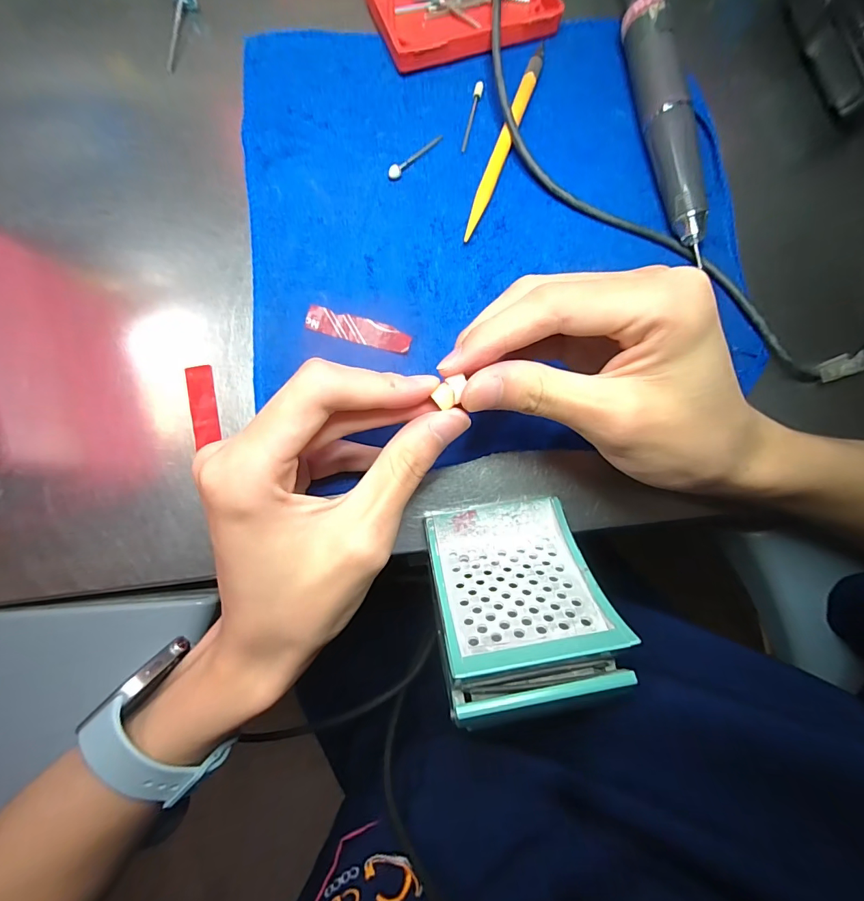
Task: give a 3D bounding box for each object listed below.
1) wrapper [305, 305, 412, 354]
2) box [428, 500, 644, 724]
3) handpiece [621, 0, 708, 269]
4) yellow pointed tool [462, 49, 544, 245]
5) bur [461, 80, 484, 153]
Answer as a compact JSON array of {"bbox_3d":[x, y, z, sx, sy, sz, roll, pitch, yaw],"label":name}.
[{"bbox_3d":[-0.040,-0.068,0.239,0.058,0.004,0.015,15,84,-1],"label":"wrapper"},{"bbox_3d":[0.038,0.067,0.202,0.073,0.032,0.095,-8,42,-3],"label":"box"},{"bbox_3d":[0.133,-0.210,0.253,0.019,0.029,0.189,-10,85,-4],"label":"handpiece"},{"bbox_3d":[0.044,-0.184,0.254,0.009,0.007,0.133,21,84,-1],"label":"yellow pointed tool"},{"bbox_3d":[0.025,-0.201,0.257,0.005,0.004,0.046,12,84,-2],"label":"bur"}]

